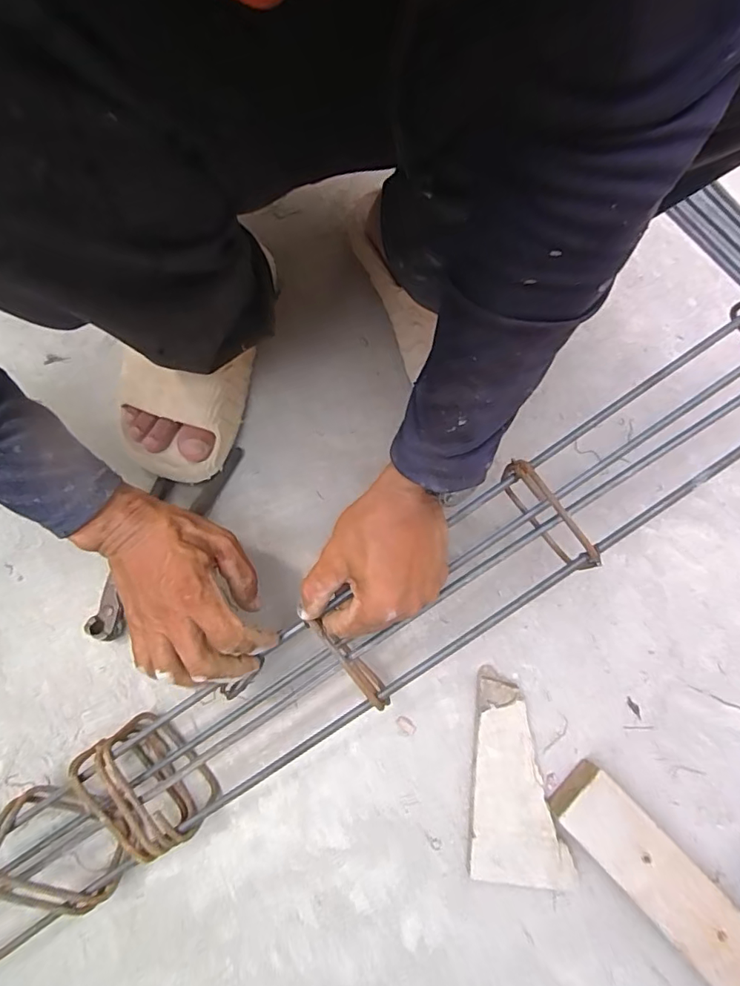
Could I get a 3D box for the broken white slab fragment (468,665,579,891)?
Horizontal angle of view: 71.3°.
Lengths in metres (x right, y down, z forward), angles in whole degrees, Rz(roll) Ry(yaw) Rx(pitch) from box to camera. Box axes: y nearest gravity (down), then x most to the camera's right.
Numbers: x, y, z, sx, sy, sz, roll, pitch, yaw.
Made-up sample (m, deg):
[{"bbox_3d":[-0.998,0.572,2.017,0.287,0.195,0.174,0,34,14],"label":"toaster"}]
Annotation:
[{"bbox_3d":[0.134,0.253,0.463,0.084,0.022,0.167,5,77,2],"label":"broken white slab fragment"}]

